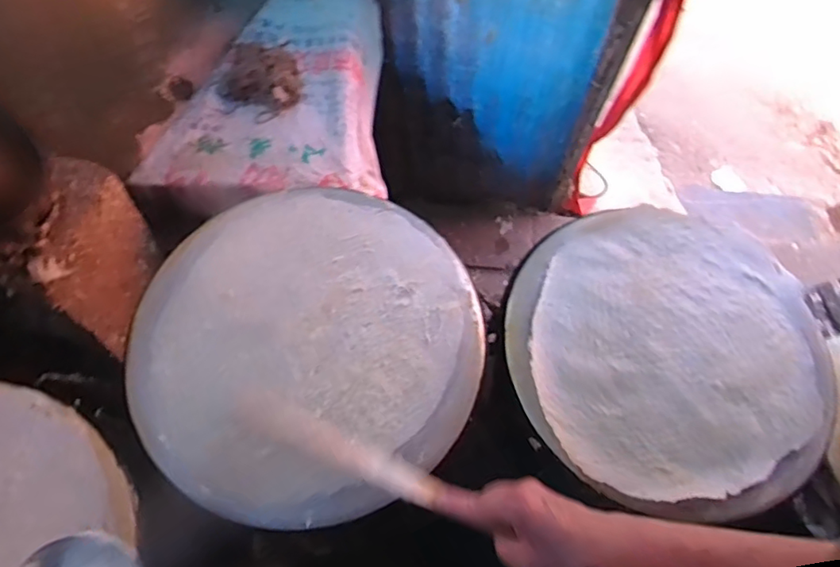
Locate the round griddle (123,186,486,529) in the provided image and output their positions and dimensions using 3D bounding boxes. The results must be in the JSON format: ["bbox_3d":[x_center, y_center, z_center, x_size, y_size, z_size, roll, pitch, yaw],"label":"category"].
[{"bbox_3d":[-0.119,0.058,0.607,0.362,0.024,0.360,1,67,-1],"label":"round griddle"}]

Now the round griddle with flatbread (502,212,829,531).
[{"bbox_3d":[0.290,0.076,0.654,0.362,0.028,0.349,1,67,-1],"label":"round griddle with flatbread"}]

